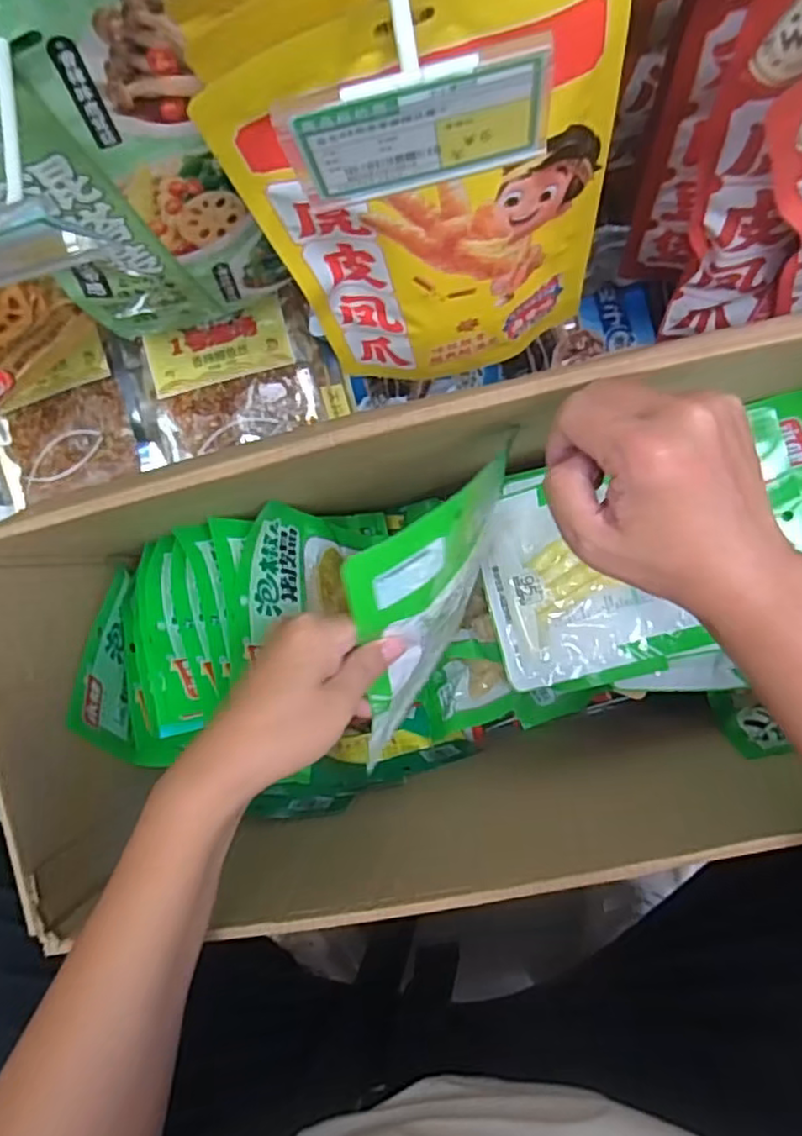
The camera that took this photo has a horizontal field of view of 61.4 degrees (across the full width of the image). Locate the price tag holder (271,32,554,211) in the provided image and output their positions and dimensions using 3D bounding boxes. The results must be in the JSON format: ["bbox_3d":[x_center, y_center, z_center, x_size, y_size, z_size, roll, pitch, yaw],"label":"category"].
[{"bbox_3d":[0.005,-0.132,0.204,0.077,0.046,0.006,-9,84,8],"label":"price tag holder"}]

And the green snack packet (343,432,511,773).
[{"bbox_3d":[0.019,0.033,0.440,0.019,0.198,0.128,33,55,25],"label":"green snack packet"}]

